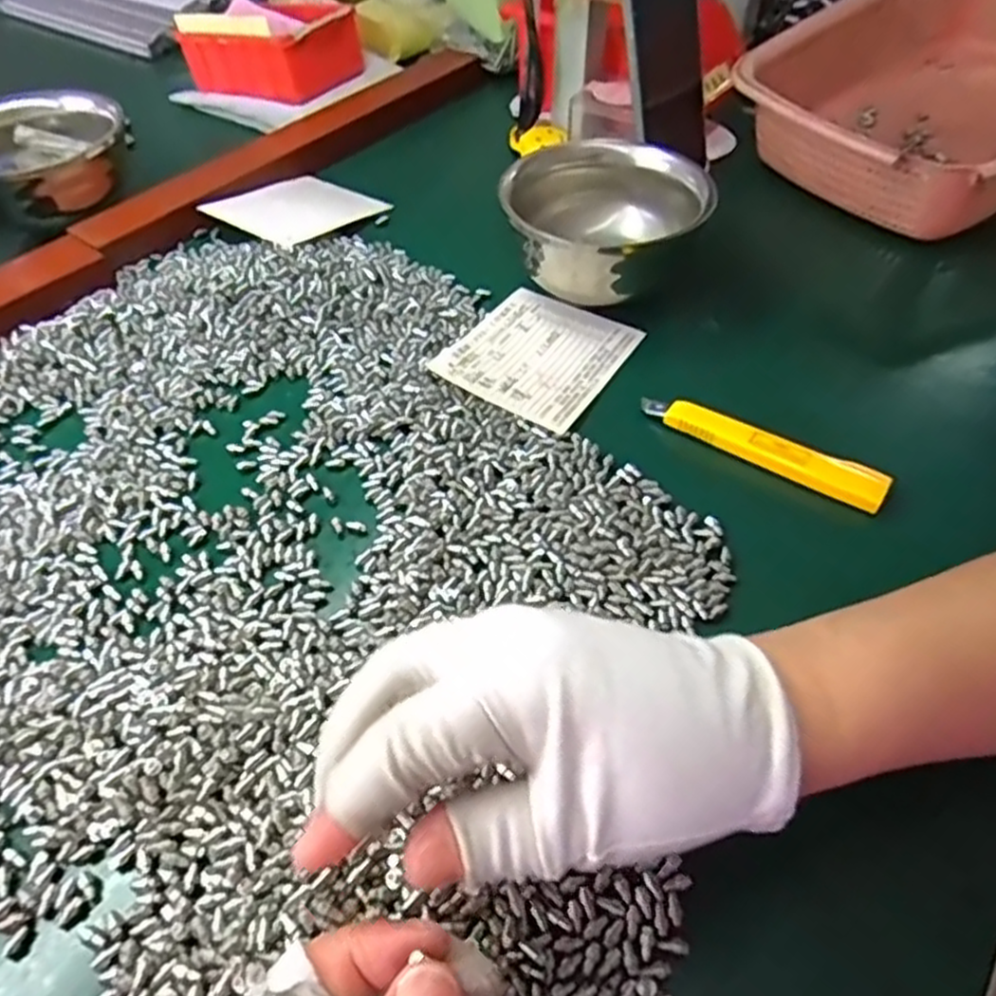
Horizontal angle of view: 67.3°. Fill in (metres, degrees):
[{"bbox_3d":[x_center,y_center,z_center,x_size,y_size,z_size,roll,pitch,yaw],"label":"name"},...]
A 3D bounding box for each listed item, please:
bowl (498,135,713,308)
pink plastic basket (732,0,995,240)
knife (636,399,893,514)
[{"bbox_3d":[0.068,-0.169,0.468,0.115,0.067,0.115,-2,53,2],"label":"bowl"},{"bbox_3d":[0.347,-0.304,0.562,0.321,0.107,0.199,-27,54,-21],"label":"pink plastic basket"},{"bbox_3d":[0.136,-0.028,0.388,0.126,0.013,0.020,27,55,22],"label":"knife"}]

